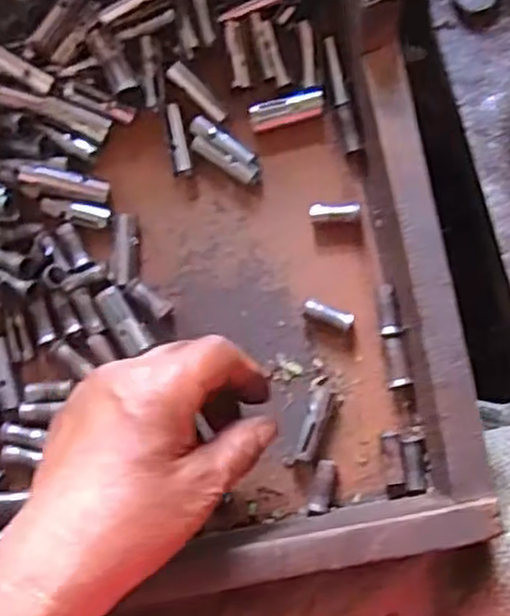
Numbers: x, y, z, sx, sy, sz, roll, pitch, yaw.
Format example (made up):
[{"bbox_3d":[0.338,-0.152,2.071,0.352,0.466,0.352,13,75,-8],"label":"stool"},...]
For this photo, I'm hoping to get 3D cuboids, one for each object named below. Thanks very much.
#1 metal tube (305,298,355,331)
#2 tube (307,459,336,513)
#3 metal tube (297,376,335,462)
[{"bbox_3d":[0.037,0.003,0.381,0.025,0.009,0.010,24,87,10],"label":"metal tube"},{"bbox_3d":[0.034,0.088,0.374,0.011,0.008,0.025,13,85,9],"label":"tube"},{"bbox_3d":[0.031,0.055,0.377,0.012,0.010,0.041,11,85,9],"label":"metal tube"}]

